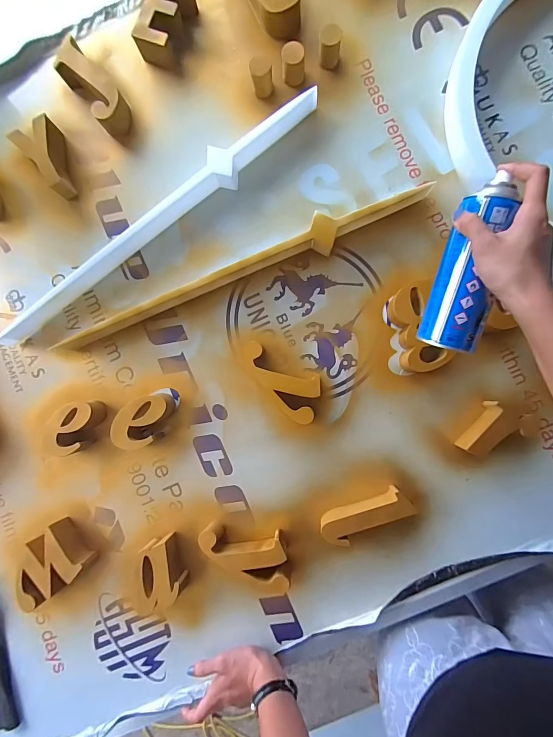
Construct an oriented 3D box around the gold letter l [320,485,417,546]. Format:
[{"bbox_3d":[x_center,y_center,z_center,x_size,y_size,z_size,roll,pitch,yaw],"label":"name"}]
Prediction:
[{"bbox_3d":[0.121,0.199,0.493,0.122,0.039,0.044,-22,84,2],"label":"gold letter l"}]

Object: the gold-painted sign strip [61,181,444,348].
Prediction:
[{"bbox_3d":[-0.058,-0.150,0.522,0.575,0.047,0.053,-20,84,2],"label":"gold-painted sign strip"}]

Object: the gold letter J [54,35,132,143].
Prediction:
[{"bbox_3d":[-0.281,-0.432,0.556,0.057,0.051,0.142,-40,84,0],"label":"gold letter J"}]

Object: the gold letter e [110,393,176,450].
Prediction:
[{"bbox_3d":[-0.195,0.073,0.525,0.063,0.043,0.097,26,88,6],"label":"gold letter e"}]

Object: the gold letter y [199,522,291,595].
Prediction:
[{"bbox_3d":[-0.043,0.261,0.504,0.129,0.052,0.072,4,86,4],"label":"gold letter y"}]

